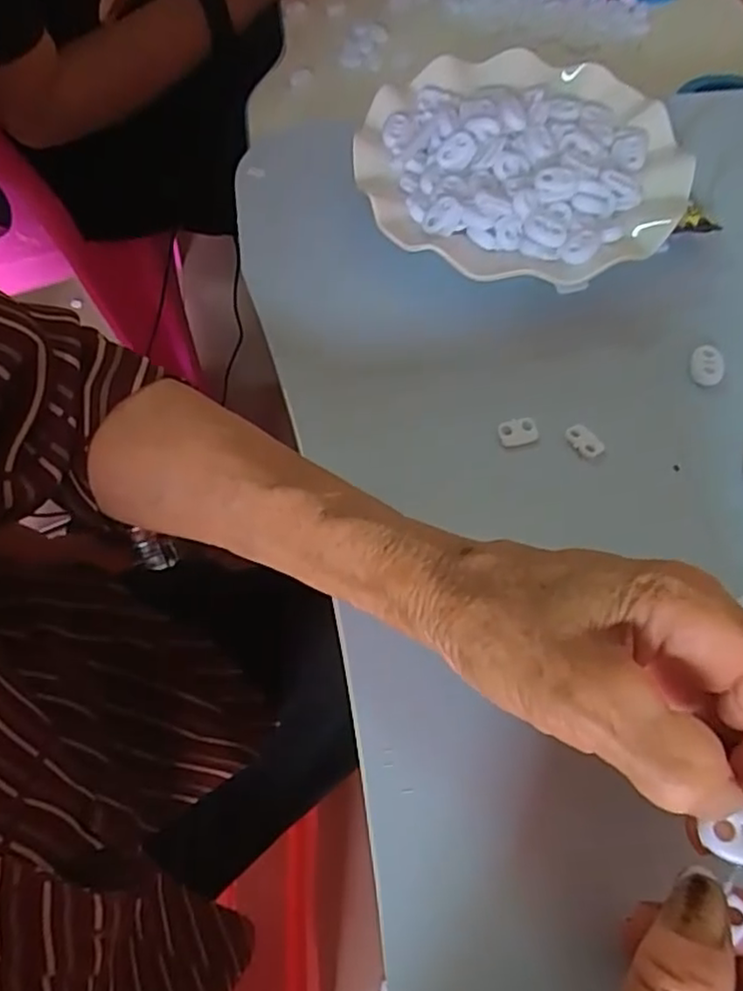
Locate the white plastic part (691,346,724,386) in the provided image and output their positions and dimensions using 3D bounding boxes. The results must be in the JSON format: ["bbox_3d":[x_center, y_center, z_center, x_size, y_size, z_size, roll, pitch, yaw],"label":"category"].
[{"bbox_3d":[0.165,-0.064,0.333,0.016,0.004,0.024,12,59,8],"label":"white plastic part"}]

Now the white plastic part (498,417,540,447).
[{"bbox_3d":[0.069,-0.030,0.317,0.018,0.007,0.011,-8,59,-4],"label":"white plastic part"}]

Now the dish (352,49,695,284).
[{"bbox_3d":[0.085,-0.183,0.378,0.171,0.031,0.172,0,58,1],"label":"dish"}]

